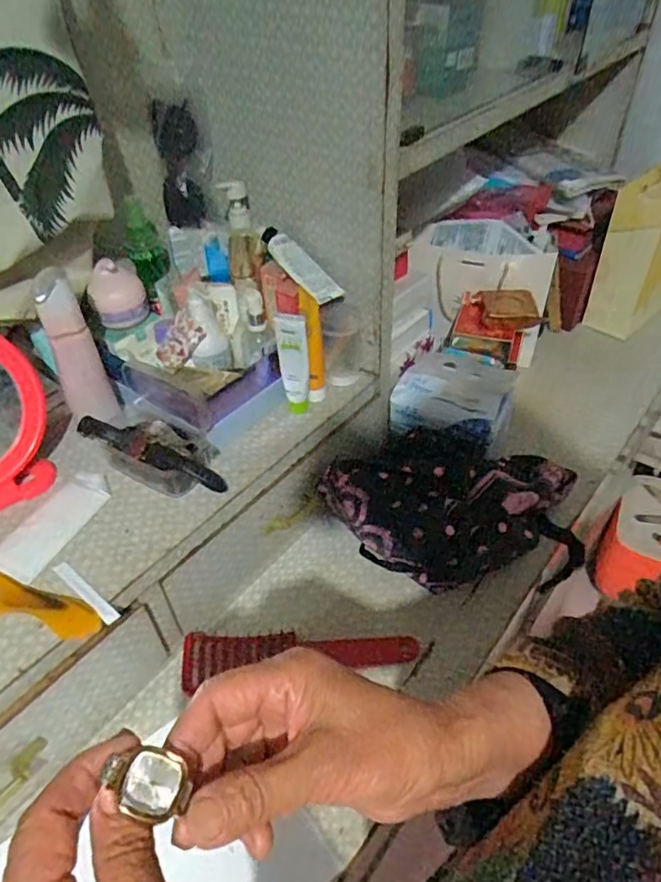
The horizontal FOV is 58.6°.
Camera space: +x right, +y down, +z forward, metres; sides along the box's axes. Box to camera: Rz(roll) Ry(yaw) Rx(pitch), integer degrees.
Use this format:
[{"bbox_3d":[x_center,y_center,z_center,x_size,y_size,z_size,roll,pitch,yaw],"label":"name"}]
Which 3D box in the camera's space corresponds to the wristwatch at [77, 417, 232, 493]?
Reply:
[{"bbox_3d":[-0.195,0.015,0.635,0.173,0.046,0.033,17,47,19],"label":"wristwatch"}]

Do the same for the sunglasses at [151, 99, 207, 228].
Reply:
[{"bbox_3d":[-0.181,-0.326,0.702,0.052,0.131,0.035,-12,45,-10],"label":"sunglasses"}]

